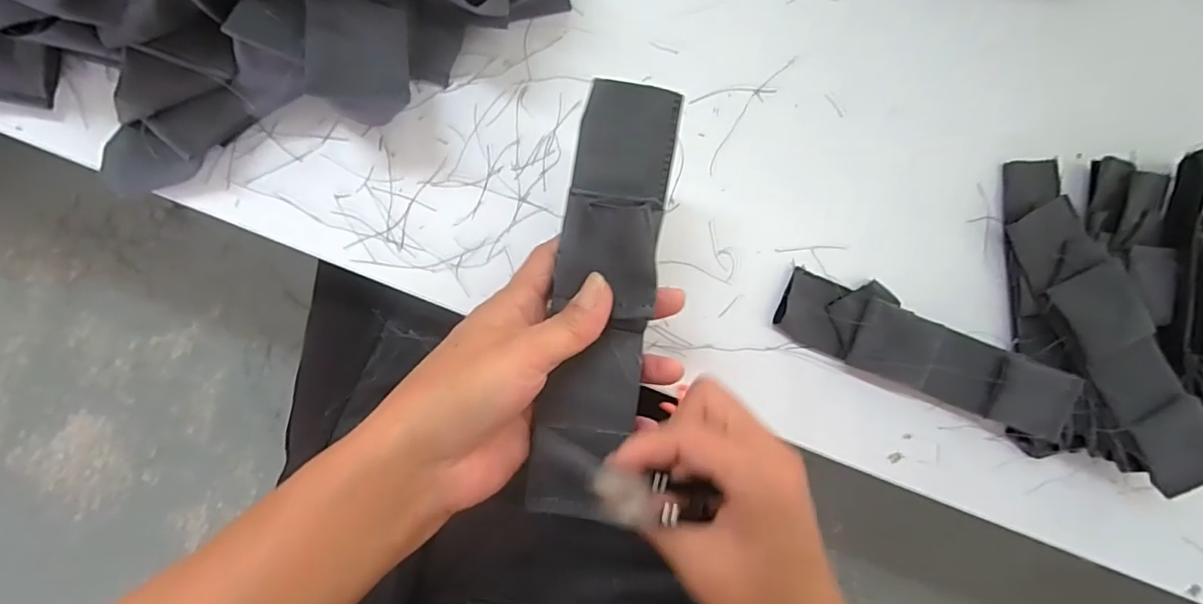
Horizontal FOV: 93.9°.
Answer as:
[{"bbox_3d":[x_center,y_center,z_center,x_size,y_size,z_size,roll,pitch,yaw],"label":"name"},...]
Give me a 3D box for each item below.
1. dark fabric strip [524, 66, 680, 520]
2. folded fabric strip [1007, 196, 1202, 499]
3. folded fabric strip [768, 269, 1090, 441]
[{"bbox_3d":[0.002,-0.002,0.249,0.044,0.026,0.193,9,90,-9],"label":"dark fabric strip"},{"bbox_3d":[0.327,0.026,0.354,0.048,0.013,0.190,-31,84,12],"label":"folded fabric strip"},{"bbox_3d":[0.209,0.033,0.358,0.200,0.032,0.052,23,87,-9],"label":"folded fabric strip"}]

